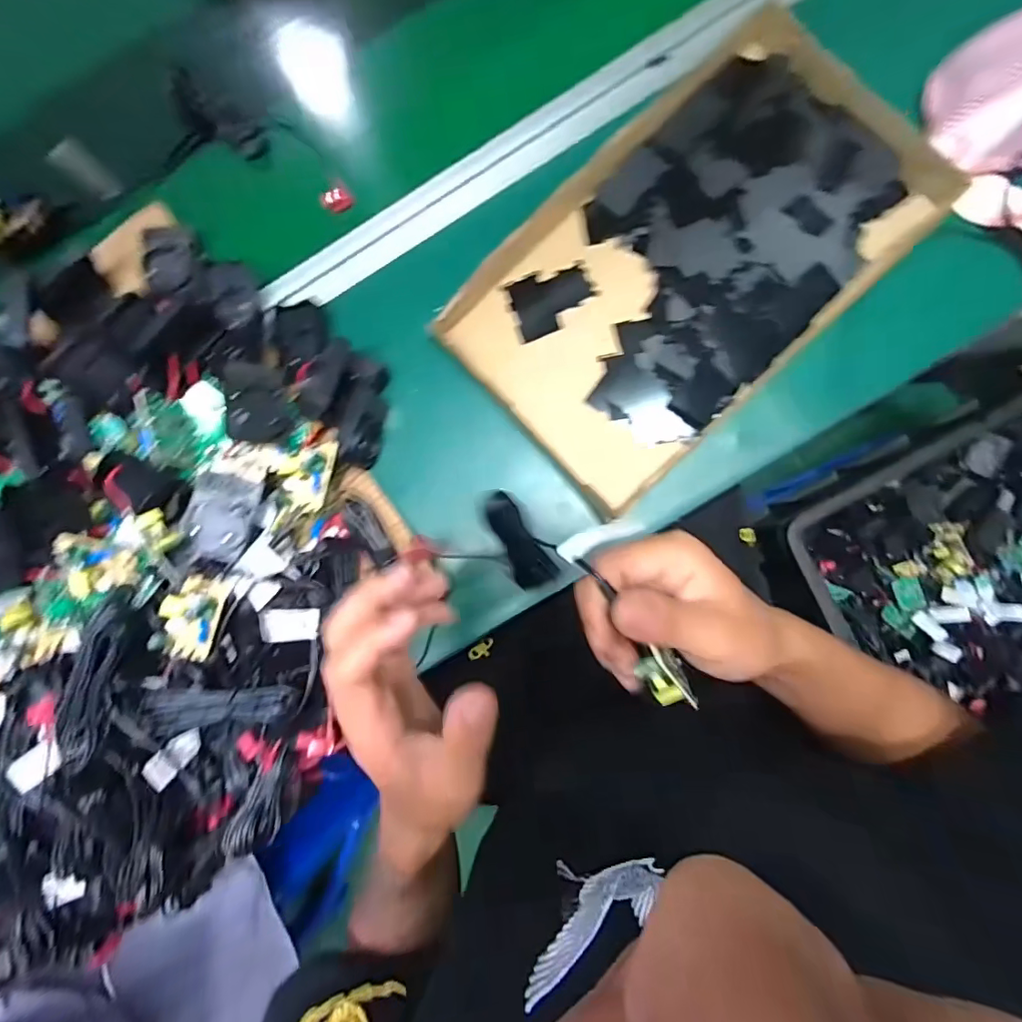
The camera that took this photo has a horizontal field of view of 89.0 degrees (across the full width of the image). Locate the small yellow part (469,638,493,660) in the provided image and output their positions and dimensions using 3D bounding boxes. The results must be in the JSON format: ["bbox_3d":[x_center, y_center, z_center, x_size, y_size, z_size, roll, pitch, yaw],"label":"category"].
[{"bbox_3d":[-0.034,0.162,0.602,0.032,0.007,0.018,-34,85,1],"label":"small yellow part"}]

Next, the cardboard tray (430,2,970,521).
[{"bbox_3d":[0.132,-0.191,0.392,0.352,0.033,0.212,-43,85,0],"label":"cardboard tray"}]

